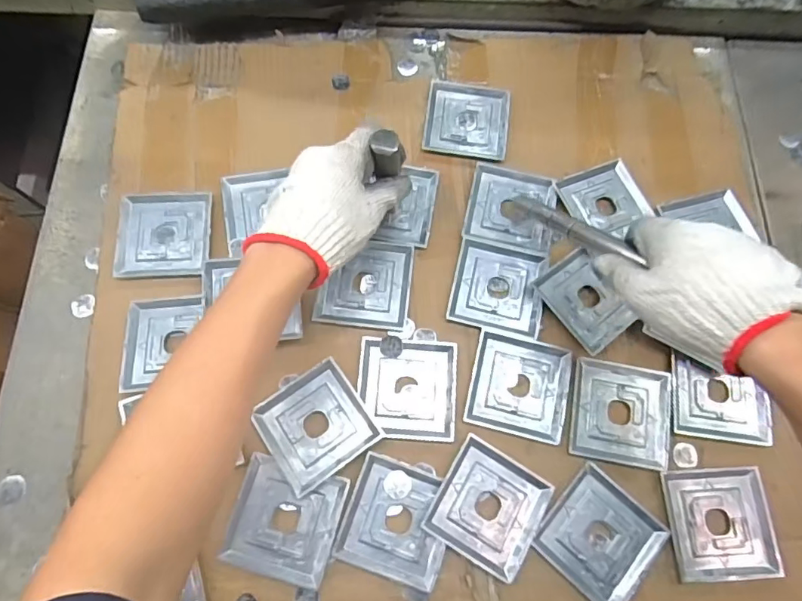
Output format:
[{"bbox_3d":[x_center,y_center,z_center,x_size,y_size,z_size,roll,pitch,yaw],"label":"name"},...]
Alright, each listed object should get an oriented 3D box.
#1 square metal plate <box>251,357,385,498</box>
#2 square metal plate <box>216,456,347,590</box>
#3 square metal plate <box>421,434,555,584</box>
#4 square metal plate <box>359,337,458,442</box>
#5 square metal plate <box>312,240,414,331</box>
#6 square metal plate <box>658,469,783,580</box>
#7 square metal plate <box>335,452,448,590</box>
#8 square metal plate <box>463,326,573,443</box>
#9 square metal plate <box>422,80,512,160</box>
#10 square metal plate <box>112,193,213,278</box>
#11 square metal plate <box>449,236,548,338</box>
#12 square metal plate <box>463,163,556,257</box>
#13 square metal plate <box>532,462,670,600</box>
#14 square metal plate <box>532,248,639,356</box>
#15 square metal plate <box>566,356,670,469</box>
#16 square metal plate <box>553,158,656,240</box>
[{"bbox_3d":[-0.077,0.111,0.451,0.088,0.013,0.090,-33,76,-11],"label":"square metal plate"},{"bbox_3d":[-0.098,0.188,0.428,0.089,0.008,0.088,15,72,3],"label":"square metal plate"},{"bbox_3d":[0.077,0.179,0.434,0.087,0.011,0.089,31,74,8],"label":"square metal plate"},{"bbox_3d":[0.006,0.082,0.466,0.089,0.007,0.090,4,72,-1],"label":"square metal plate"},{"bbox_3d":[-0.034,-0.018,0.498,0.088,0.004,0.089,6,72,0],"label":"square metal plate"},{"bbox_3d":[0.280,0.195,0.437,0.086,0.010,0.089,-2,72,-3],"label":"square metal plate"},{"bbox_3d":[-0.002,0.189,0.430,0.086,0.010,0.090,19,73,4],"label":"square metal plate"},{"bbox_3d":[0.112,0.079,0.469,0.090,0.004,0.091,14,72,3],"label":"square metal plate"},{"bbox_3d":[0.074,-0.201,0.557,0.090,0.005,0.095,7,72,1],"label":"square metal plate"},{"bbox_3d":[-0.238,-0.068,0.501,0.090,0.005,0.091,0,72,-2],"label":"square metal plate"},{"bbox_3d":[0.098,-0.015,0.498,0.087,0.005,0.091,11,72,2],"label":"square metal plate"},{"bbox_3d":[0.117,-0.096,0.526,0.089,0.008,0.087,14,72,3],"label":"square metal plate"},{"bbox_3d":[0.173,0.204,0.432,0.085,0.005,0.089,41,76,11],"label":"square metal plate"},{"bbox_3d":[0.181,0.000,0.492,0.067,0.011,0.090,-33,76,-11],"label":"square metal plate"},{"bbox_3d":[0.205,0.104,0.465,0.090,0.005,0.088,9,72,1],"label":"square metal plate"},{"bbox_3d":[0.218,-0.106,0.533,0.089,0.016,0.080,-23,74,-9],"label":"square metal plate"}]

